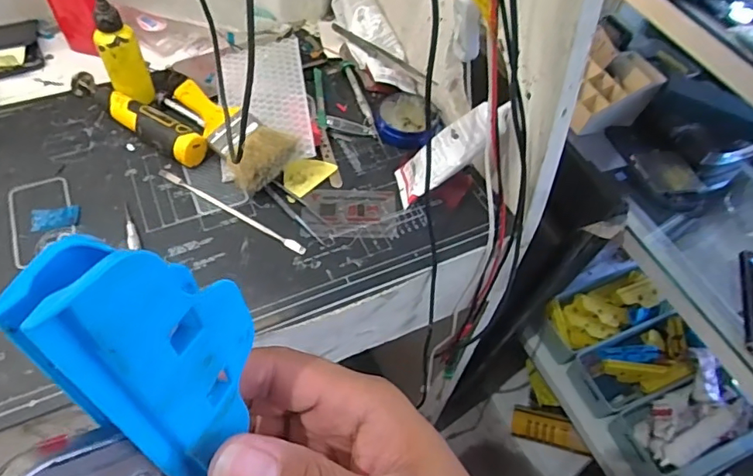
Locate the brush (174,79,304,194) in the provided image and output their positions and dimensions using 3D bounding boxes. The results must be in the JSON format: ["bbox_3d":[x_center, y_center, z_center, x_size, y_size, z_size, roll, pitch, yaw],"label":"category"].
[{"bbox_3d":[-0.140,-0.106,0.490,0.062,0.023,0.157,-45,58,-5],"label":"brush"}]

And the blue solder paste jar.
[{"bbox_3d":[0.030,-0.120,0.526,0.061,0.019,0.058,2,56,-3],"label":"blue solder paste jar"}]

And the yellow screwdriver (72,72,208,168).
[{"bbox_3d":[-0.235,-0.117,0.498,0.166,0.032,0.029,31,60,16],"label":"yellow screwdriver"}]

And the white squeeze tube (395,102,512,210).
[{"bbox_3d":[0.063,-0.073,0.443,0.021,0.129,0.040,25,50,-29],"label":"white squeeze tube"}]

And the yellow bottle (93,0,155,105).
[{"bbox_3d":[-0.241,-0.178,0.478,0.034,0.103,0.027,-17,59,-15],"label":"yellow bottle"}]

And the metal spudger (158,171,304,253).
[{"bbox_3d":[-0.132,-0.025,0.458,0.162,0.004,0.008,28,59,14],"label":"metal spudger"}]

